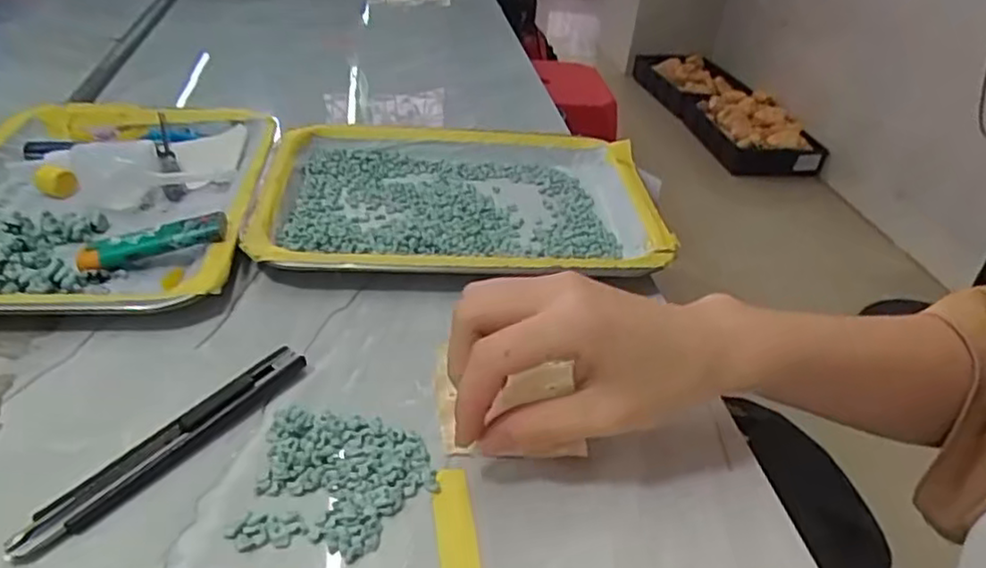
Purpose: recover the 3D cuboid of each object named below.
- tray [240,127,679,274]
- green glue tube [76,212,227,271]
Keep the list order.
[{"bbox_3d":[-0.022,-0.059,0.471,0.256,0.021,0.182,2,34,-6],"label":"tray"},{"bbox_3d":[-0.192,-0.024,0.394,0.080,0.012,0.018,-15,37,-6],"label":"green glue tube"}]

